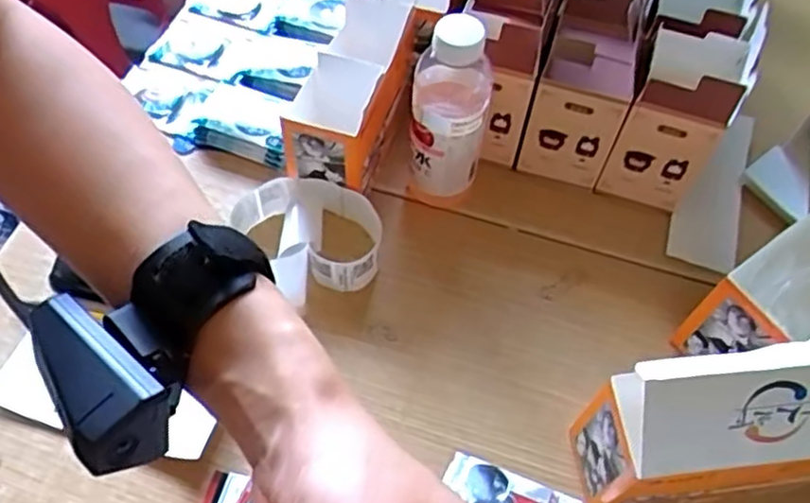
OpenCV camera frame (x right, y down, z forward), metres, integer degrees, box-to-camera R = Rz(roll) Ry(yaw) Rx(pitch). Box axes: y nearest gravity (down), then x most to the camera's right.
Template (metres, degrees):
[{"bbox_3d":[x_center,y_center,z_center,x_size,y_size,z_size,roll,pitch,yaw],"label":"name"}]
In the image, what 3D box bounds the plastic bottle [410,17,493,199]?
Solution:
[{"bbox_3d":[0.037,-0.114,0.619,0.060,0.192,0.053,2,58,-3],"label":"plastic bottle"}]

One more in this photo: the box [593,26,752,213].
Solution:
[{"bbox_3d":[0.247,-0.119,0.657,0.080,0.158,0.086,21,59,9],"label":"box"}]

